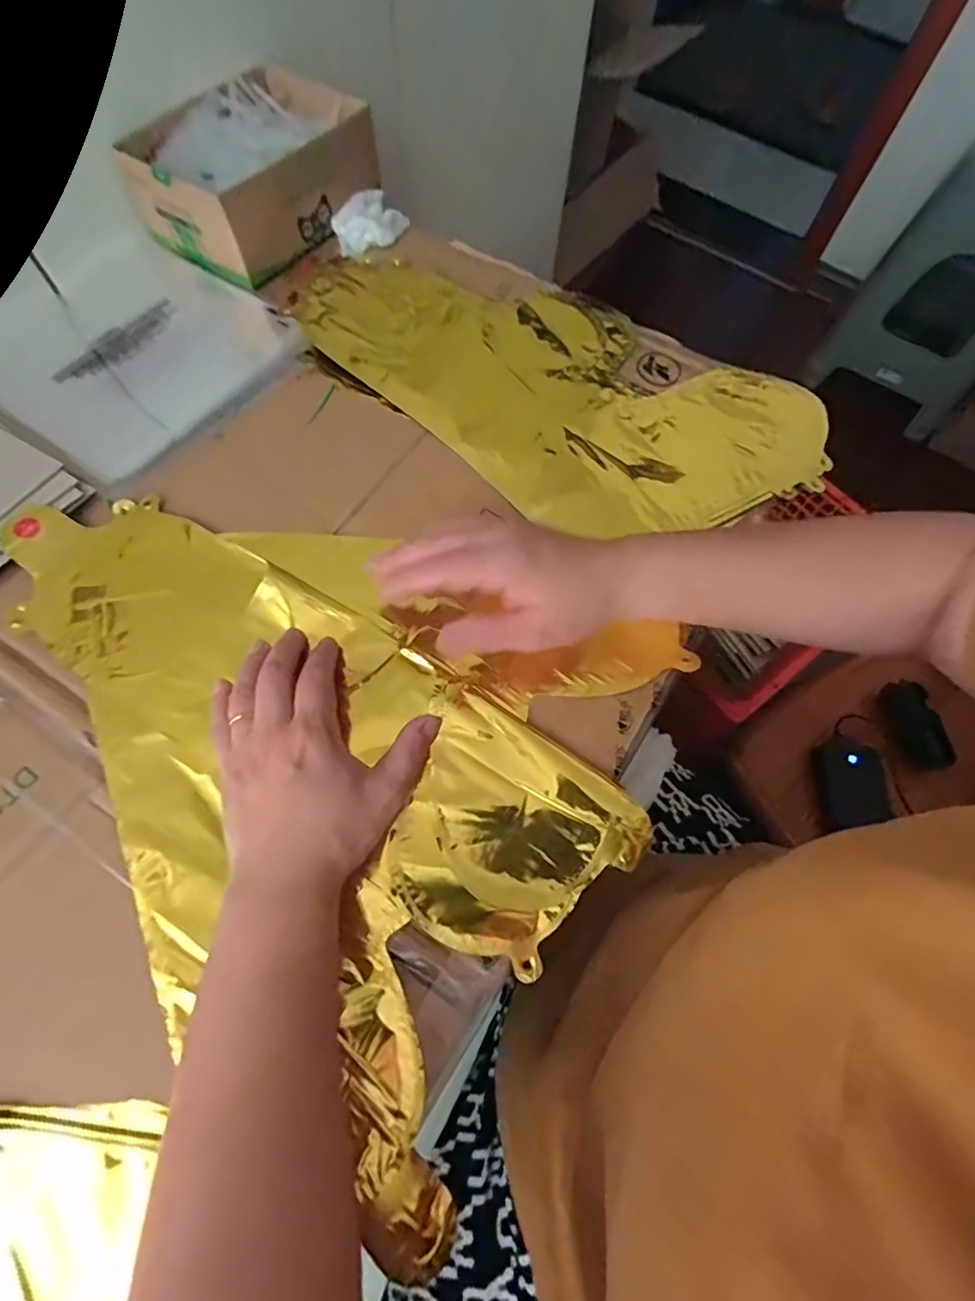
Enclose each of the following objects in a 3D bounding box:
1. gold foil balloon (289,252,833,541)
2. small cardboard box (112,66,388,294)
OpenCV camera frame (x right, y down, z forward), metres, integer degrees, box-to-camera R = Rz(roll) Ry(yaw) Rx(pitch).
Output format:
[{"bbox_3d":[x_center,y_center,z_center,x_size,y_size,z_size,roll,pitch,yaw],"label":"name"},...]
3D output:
[{"bbox_3d":[0.042,-0.216,0.438,0.428,0.013,0.218,29,70,10],"label":"gold foil balloon"},{"bbox_3d":[-0.202,-0.433,0.493,0.126,0.061,0.190,32,70,11],"label":"small cardboard box"}]

